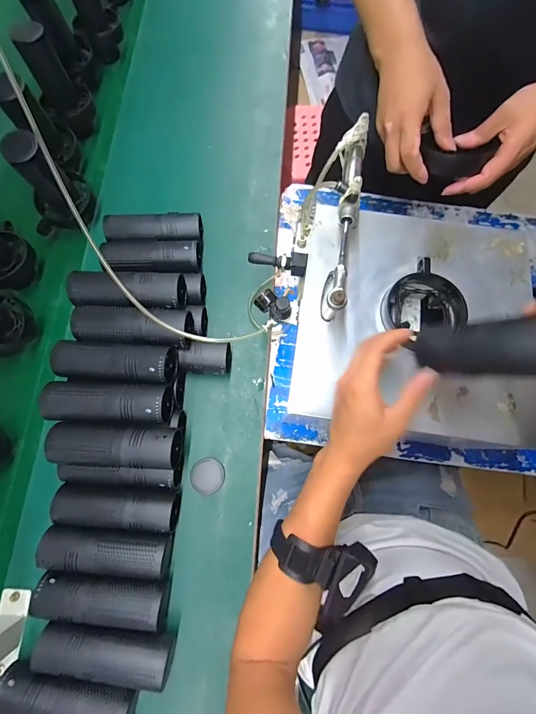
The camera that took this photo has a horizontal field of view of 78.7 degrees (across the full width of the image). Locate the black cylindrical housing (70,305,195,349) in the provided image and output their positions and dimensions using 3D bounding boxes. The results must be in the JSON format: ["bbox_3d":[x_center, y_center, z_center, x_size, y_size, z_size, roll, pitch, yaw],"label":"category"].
[{"bbox_3d":[-0.196,-0.043,0.477,0.165,0.046,0.057,0,75,-2],"label":"black cylindrical housing"}]

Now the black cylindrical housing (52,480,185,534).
[{"bbox_3d":[-0.211,0.210,0.466,0.163,0.054,0.057,3,75,-1],"label":"black cylindrical housing"}]

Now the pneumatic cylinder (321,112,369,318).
[{"bbox_3d":[0.090,-0.165,0.381,0.031,0.046,0.244,10,75,1],"label":"pneumatic cylinder"}]

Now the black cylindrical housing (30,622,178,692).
[{"bbox_3d":[-0.206,0.375,0.422,0.169,0.046,0.056,10,75,1],"label":"black cylindrical housing"}]

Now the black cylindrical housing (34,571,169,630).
[{"bbox_3d":[-0.218,0.318,0.438,0.162,0.052,0.062,6,75,0],"label":"black cylindrical housing"}]

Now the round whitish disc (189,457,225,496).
[{"bbox_3d":[-0.092,0.183,0.502,0.051,0.004,0.051,0,75,-2],"label":"round whitish disc"}]

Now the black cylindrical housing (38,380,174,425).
[{"bbox_3d":[-0.221,0.064,0.449,0.167,0.047,0.055,2,75,-1],"label":"black cylindrical housing"}]

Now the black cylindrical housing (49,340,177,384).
[{"bbox_3d":[-0.216,0.010,0.462,0.159,0.046,0.057,1,75,-1],"label":"black cylindrical housing"}]

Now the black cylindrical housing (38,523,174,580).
[{"bbox_3d":[-0.217,0.263,0.449,0.162,0.053,0.052,5,75,0],"label":"black cylindrical housing"}]

